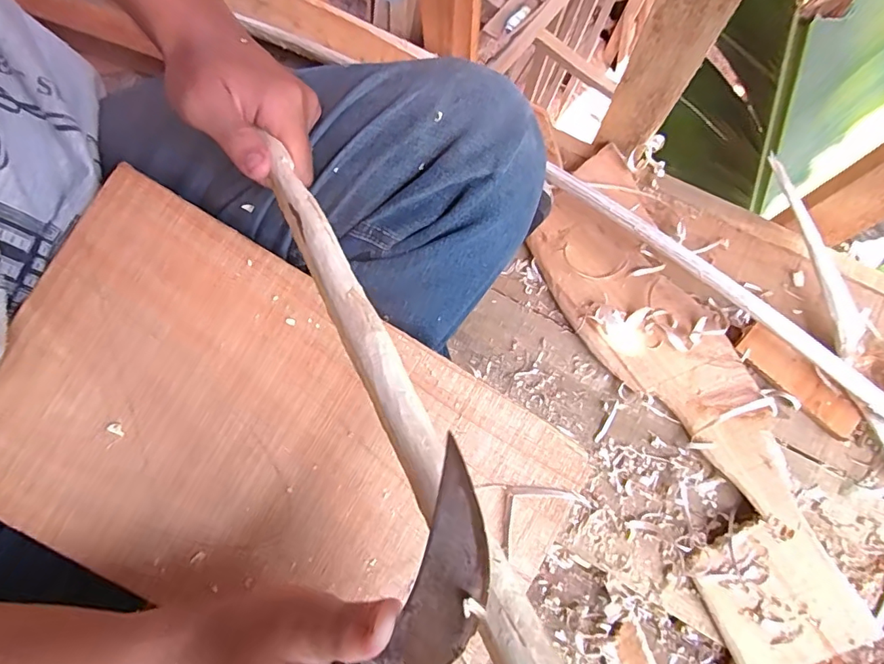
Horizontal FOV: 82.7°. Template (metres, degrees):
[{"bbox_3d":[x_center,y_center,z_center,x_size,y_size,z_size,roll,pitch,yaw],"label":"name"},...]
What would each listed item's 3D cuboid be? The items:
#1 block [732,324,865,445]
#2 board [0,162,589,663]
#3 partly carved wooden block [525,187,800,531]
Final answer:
[{"bbox_3d":[0.317,0.043,0.445,0.120,0.025,0.034,44,81,10],"label":"block"},{"bbox_3d":[-0.095,0.073,0.286,0.318,0.006,0.197,30,87,-3],"label":"board"},{"bbox_3d":[0.201,0.012,0.457,0.098,0.026,0.323,-37,79,-7],"label":"partly carved wooden block"}]

